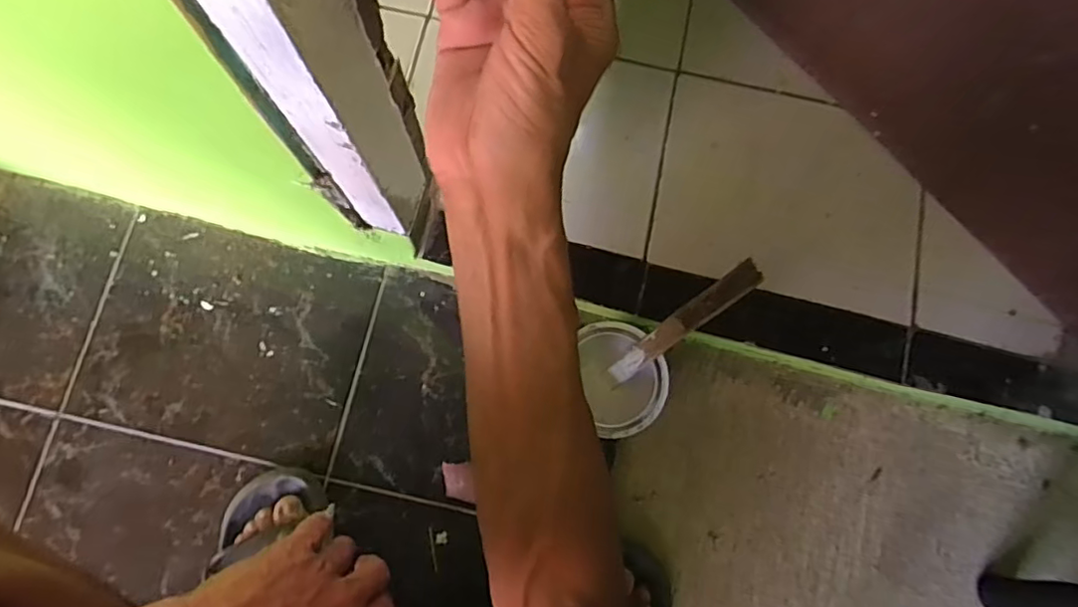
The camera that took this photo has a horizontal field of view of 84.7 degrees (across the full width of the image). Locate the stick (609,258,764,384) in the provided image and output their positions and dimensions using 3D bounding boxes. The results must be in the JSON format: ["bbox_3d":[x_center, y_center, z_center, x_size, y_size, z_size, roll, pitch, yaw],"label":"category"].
[{"bbox_3d":[0.121,0.019,0.511,0.007,0.173,0.023,1,57,-39],"label":"stick"}]

